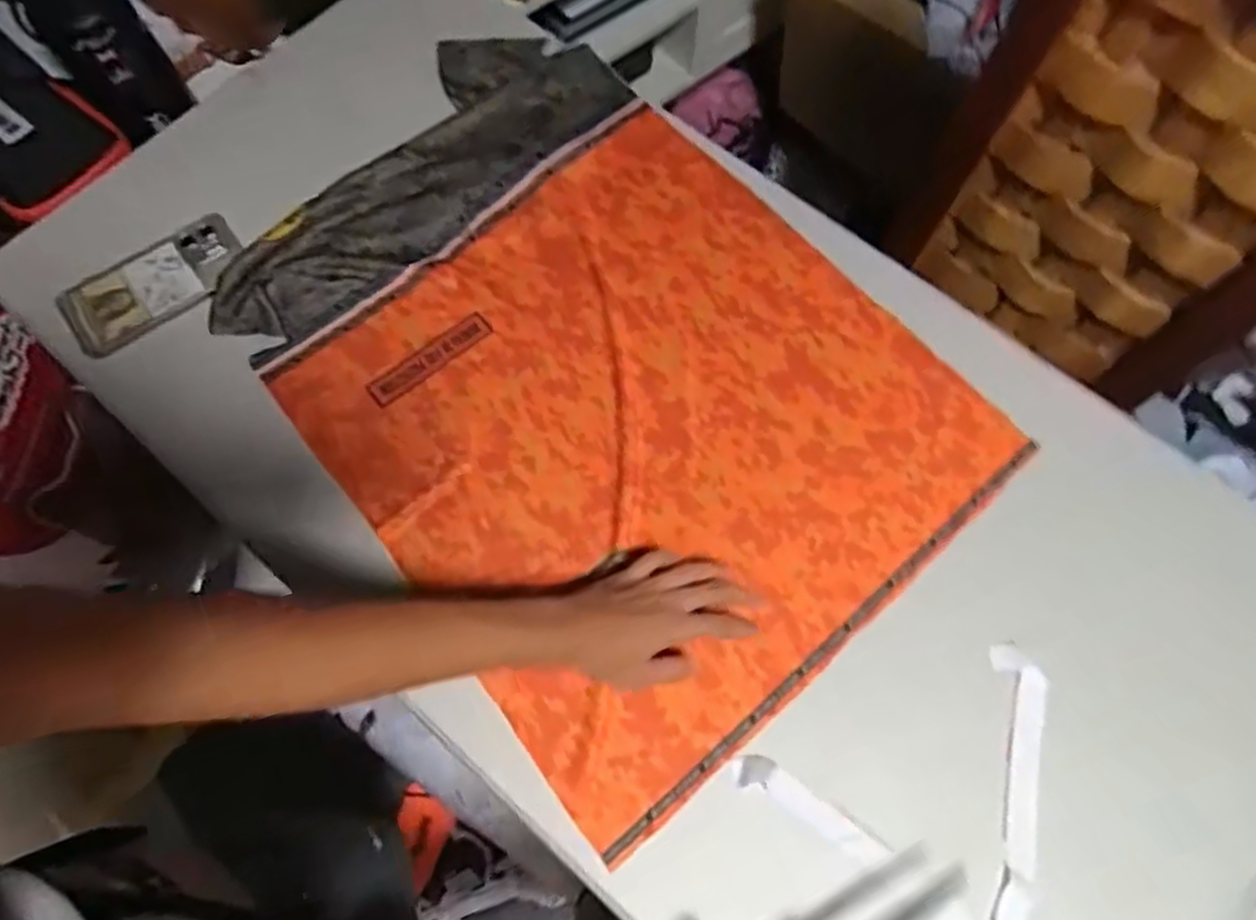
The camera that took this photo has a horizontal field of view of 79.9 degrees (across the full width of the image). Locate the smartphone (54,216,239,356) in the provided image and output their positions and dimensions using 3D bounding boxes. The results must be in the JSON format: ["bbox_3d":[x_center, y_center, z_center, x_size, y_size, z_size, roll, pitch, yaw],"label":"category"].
[{"bbox_3d":[-0.450,-0.168,0.715,0.167,0.016,0.083,-36,74,-12],"label":"smartphone"}]

